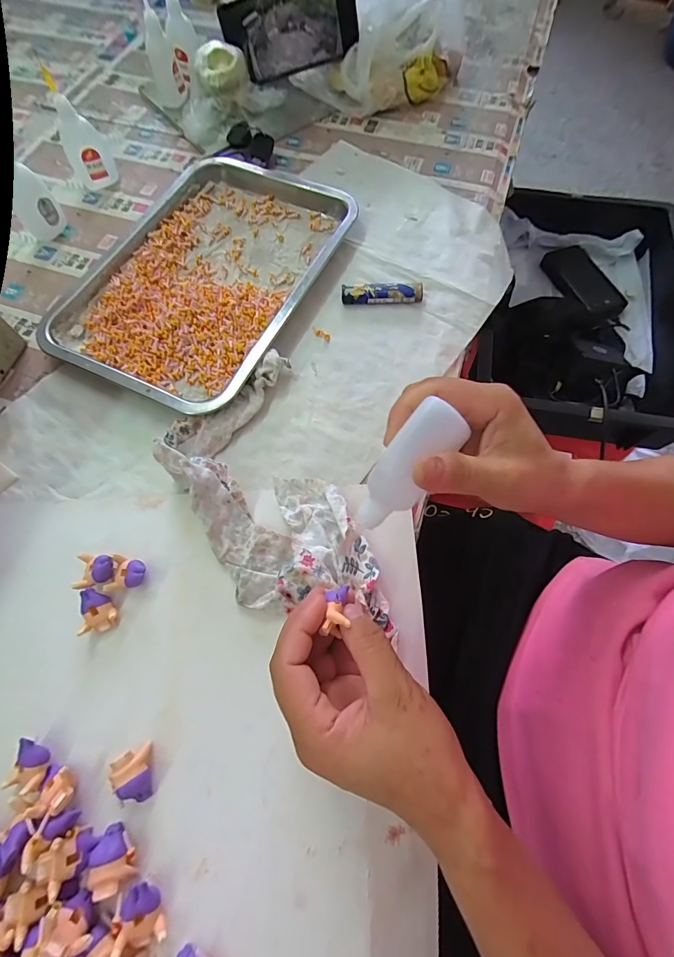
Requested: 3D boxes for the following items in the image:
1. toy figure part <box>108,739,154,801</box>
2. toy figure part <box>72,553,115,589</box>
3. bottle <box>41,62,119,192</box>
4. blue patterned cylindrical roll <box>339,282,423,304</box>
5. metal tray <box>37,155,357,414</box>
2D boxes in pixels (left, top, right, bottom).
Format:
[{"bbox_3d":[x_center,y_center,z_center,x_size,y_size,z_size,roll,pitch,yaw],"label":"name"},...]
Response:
[{"bbox_3d":[-0.126,0.185,0.246,0.019,0.016,0.029,-19,69,-8],"label":"toy figure part"},{"bbox_3d":[-0.179,0.070,0.294,0.027,0.021,0.024,5,68,2],"label":"toy figure part"},{"bbox_3d":[-0.284,-0.380,0.437,0.046,0.097,0.031,-26,70,-10],"label":"bottle"},{"bbox_3d":[0.045,-0.186,0.397,0.078,0.016,0.019,0,67,0],"label":"blue patterned cylindrical roll"},{"bbox_3d":[-0.142,-0.218,0.409,0.235,0.021,0.307,25,70,10],"label":"metal tray"}]

